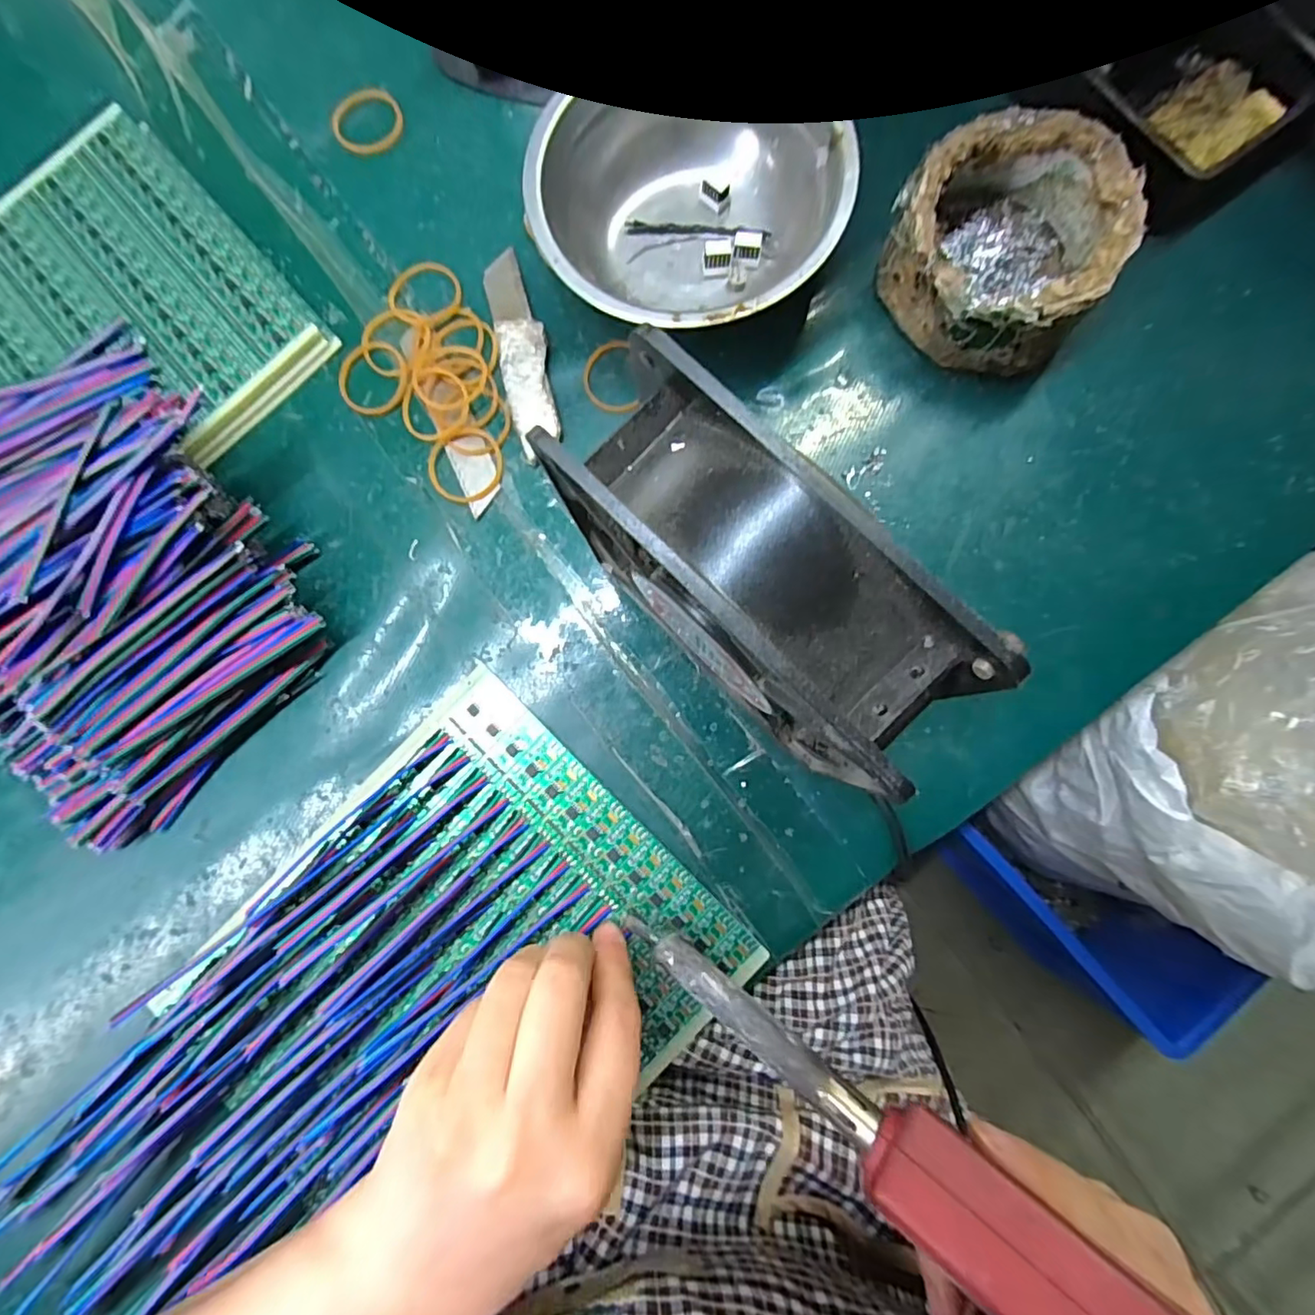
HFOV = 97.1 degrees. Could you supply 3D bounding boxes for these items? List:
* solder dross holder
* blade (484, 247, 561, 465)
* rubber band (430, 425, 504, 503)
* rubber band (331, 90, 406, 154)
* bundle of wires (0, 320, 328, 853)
[{"bbox_3d":[0.138,-0.165,0.234,0.081,0.039,0.082,0,84,3],"label":"solder dross holder"},{"bbox_3d":[-0.061,-0.139,0.262,0.021,0.005,0.098,-13,84,2],"label":"blade"},{"bbox_3d":[-0.086,-0.086,0.257,0.033,0.004,0.035,0,84,3],"label":"rubber band"},{"bbox_3d":[-0.141,-0.261,0.282,0.035,0.004,0.033,0,84,3],"label":"rubber band"},{"bbox_3d":[-0.240,-0.043,0.241,0.132,0.045,0.205,-38,84,-1],"label":"bundle of wires"}]

